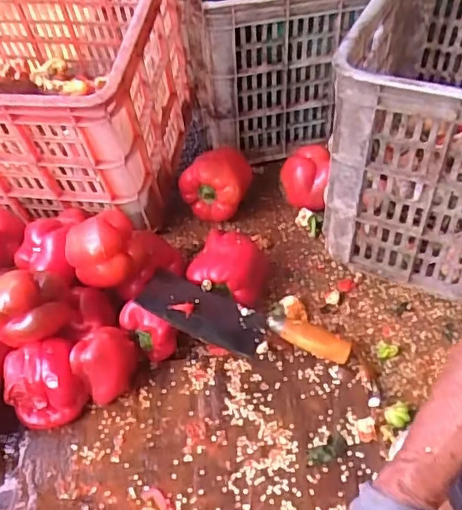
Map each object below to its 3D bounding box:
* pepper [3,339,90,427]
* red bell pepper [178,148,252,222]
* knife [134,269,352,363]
[{"bbox_3d":[-0.210,0.144,0.631,0.081,0.084,0.069,-19,46,-14],"label":"pepper"},{"bbox_3d":[-0.021,-0.115,0.881,0.098,0.112,0.086,8,46,13],"label":"red bell pepper"},{"bbox_3d":[0.016,0.079,0.667,0.250,0.024,0.083,16,47,2],"label":"knife"}]

